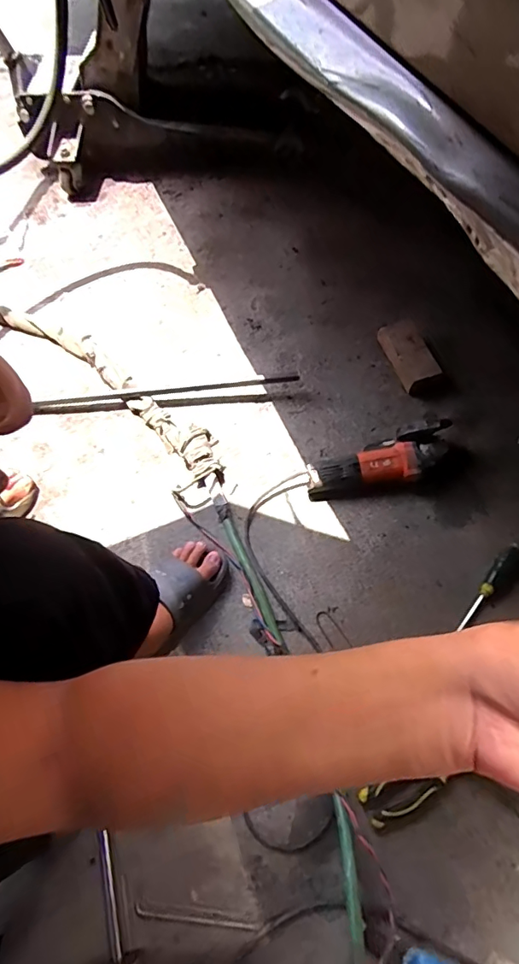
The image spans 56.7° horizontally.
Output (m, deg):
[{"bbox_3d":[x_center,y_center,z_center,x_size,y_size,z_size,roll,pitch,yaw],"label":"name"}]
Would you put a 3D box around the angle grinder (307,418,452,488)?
[{"bbox_3d":[0.221,-0.046,0.899,0.261,0.095,0.101,-8,66,1],"label":"angle grinder"}]

